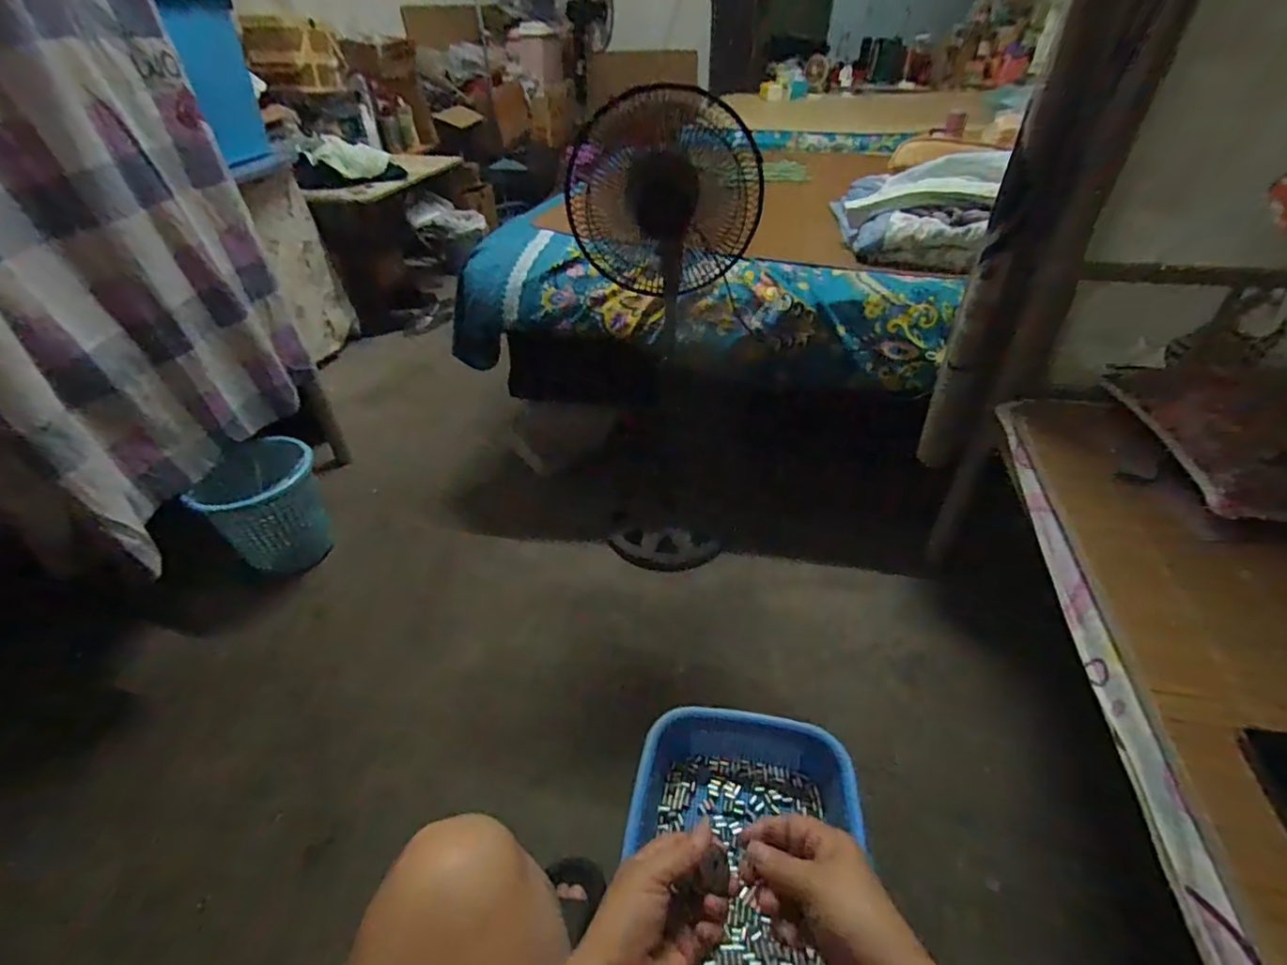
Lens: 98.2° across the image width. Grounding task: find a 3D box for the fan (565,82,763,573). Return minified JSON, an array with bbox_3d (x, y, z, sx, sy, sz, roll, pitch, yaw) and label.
[{"bbox_3d":[0.039,-0.210,1.064,0.270,0.828,0.215,-1,40,1],"label":"fan"}]

